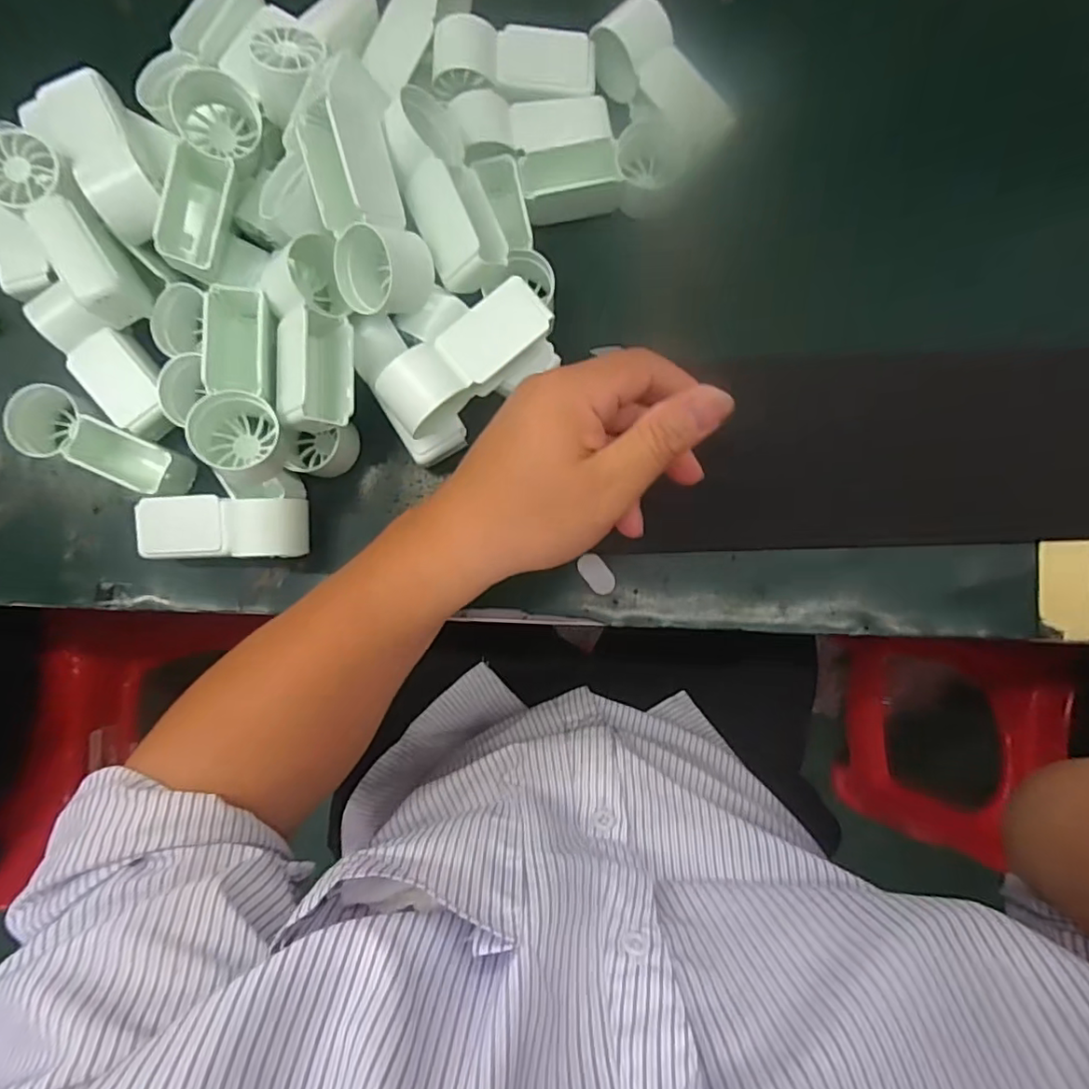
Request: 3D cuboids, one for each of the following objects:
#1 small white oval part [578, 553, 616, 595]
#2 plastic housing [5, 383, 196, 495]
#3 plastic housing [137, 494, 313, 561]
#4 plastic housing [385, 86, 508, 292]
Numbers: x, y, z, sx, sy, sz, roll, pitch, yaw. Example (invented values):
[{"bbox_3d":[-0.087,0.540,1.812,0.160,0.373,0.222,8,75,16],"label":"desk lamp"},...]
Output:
[{"bbox_3d":[0.031,0.017,0.337,0.015,0.004,0.025,-37,86,-1],"label":"small white oval part"},{"bbox_3d":[-0.247,-0.056,0.329,0.091,0.032,0.037,21,86,3],"label":"plastic housing"},{"bbox_3d":[-0.178,-0.008,0.327,0.092,0.037,0.032,0,86,1],"label":"plastic housing"},{"bbox_3d":[-0.050,-0.176,0.298,0.032,0.032,0.089,-19,97,41],"label":"plastic housing"}]

